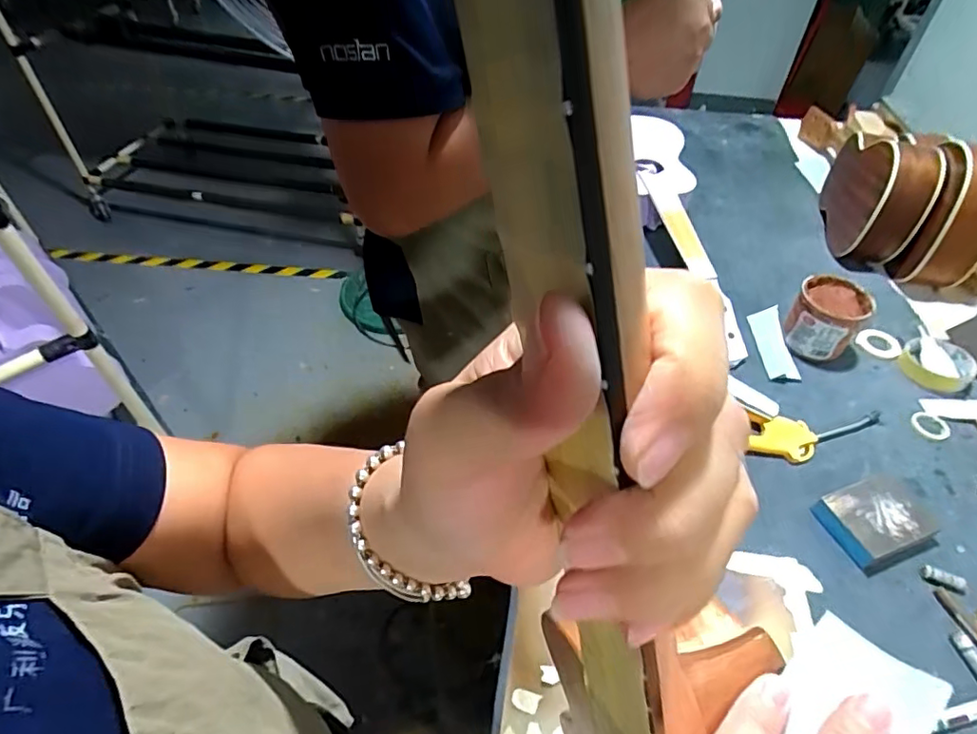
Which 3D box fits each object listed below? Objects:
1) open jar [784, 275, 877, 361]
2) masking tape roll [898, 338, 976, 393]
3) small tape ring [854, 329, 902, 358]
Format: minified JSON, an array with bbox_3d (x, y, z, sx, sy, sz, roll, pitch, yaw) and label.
[{"bbox_3d":[0.445,-0.067,0.713,0.080,0.081,0.079,1,47,-1],"label":"open jar"},{"bbox_3d":[0.587,-0.002,0.702,0.083,0.017,0.081,1,47,-1],"label":"masking tape roll"},{"bbox_3d":[0.537,-0.036,0.741,0.050,0.009,0.054,1,47,-1],"label":"small tape ring"}]

